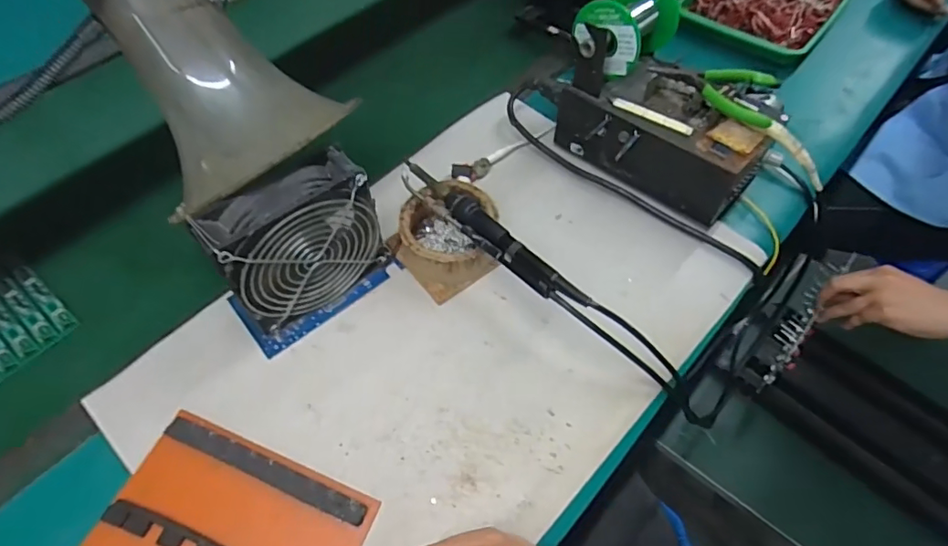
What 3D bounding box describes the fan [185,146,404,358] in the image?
[{"bbox_3d":[-0.137,-0.018,0.416,0.132,0.124,0.058,-35,64,-19],"label":"fan"}]

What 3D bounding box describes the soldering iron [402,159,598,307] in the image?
[{"bbox_3d":[0.010,-0.036,0.429,0.205,0.019,0.031,39,66,22],"label":"soldering iron"}]

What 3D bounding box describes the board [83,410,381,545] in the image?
[{"bbox_3d":[-0.171,0.185,0.355,0.170,0.008,0.132,19,60,12],"label":"board"}]

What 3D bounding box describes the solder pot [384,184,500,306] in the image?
[{"bbox_3d":[-0.023,-0.036,0.468,0.086,0.058,0.097,-37,64,-20],"label":"solder pot"}]

